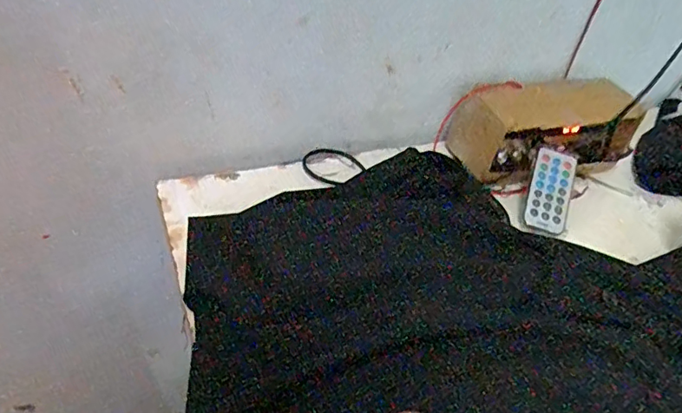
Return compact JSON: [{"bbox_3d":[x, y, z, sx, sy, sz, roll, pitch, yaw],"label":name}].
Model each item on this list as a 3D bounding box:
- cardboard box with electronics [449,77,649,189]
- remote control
[{"bbox_3d":[0.216,-0.081,0.553,0.184,0.081,0.078,-8,44,-17],"label":"cardboard box with electronics"},{"bbox_3d":[0.203,-0.015,0.510,0.039,0.011,0.087,17,70,10],"label":"remote control"}]

